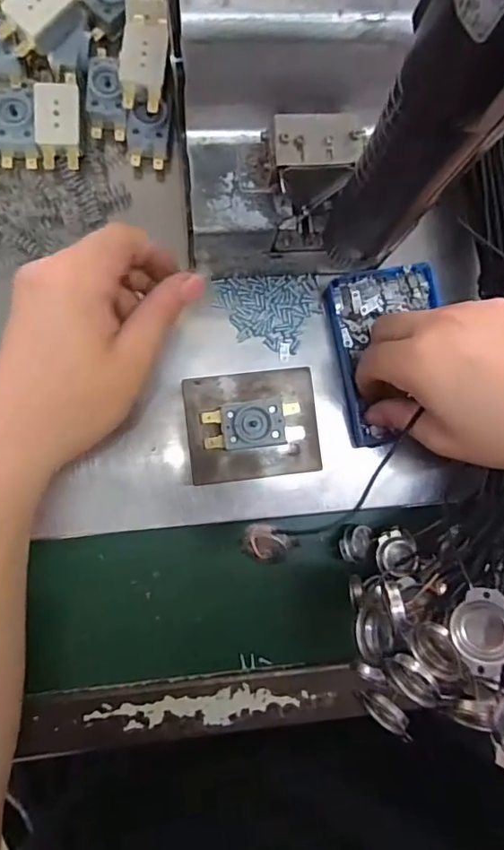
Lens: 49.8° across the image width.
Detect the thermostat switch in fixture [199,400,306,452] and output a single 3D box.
[{"bbox_3d":[0.001,0.000,0.322,0.059,0.014,0.027,-6,88,-6],"label":"thermostat switch in fixture"}]

